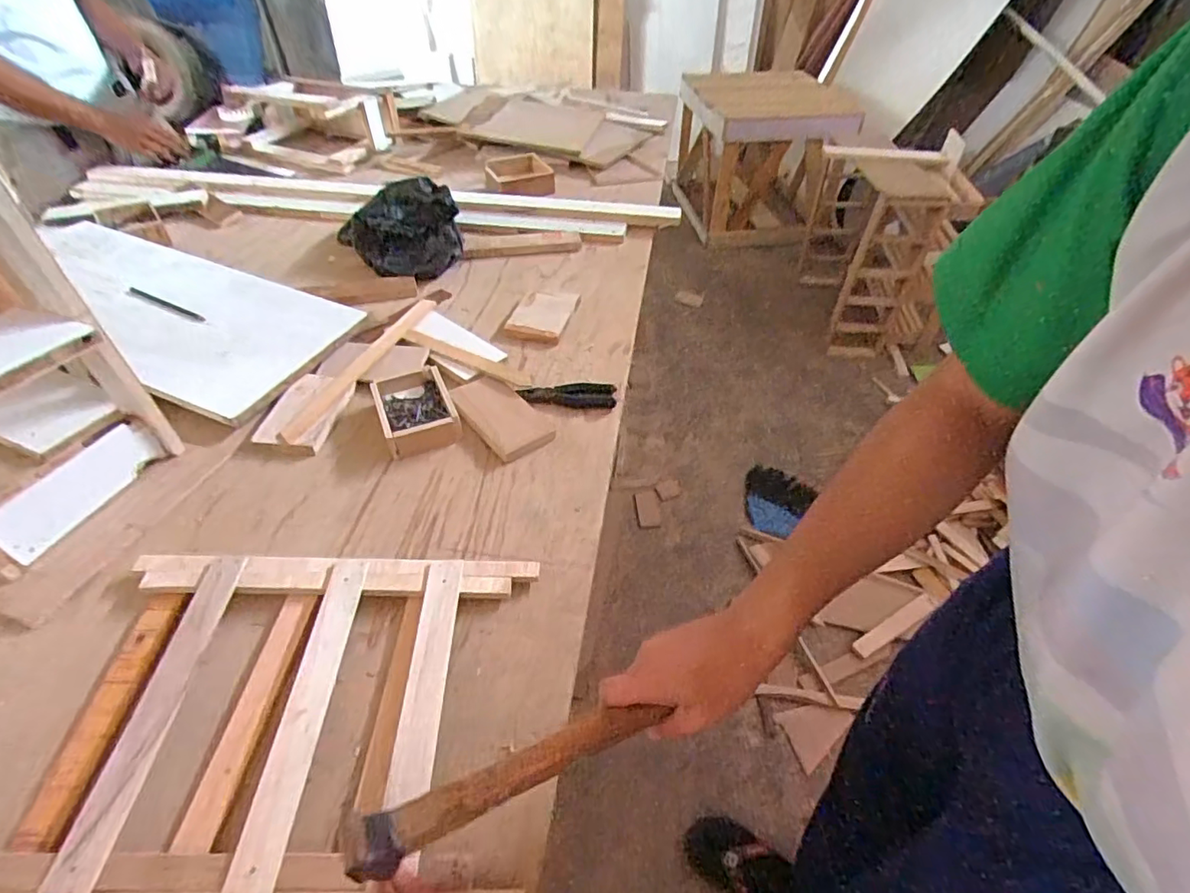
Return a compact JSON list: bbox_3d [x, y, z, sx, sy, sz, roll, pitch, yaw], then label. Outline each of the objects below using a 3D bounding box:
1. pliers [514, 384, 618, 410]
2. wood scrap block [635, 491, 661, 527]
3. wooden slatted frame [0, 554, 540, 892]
[{"bbox_3d":[-0.040,-0.077,0.833,0.137,0.024,0.041,1,46,1],"label":"pliers"},{"bbox_3d":[0.156,0.181,1.644,0.069,0.017,0.133,-5,44,1],"label":"wood scrap block"},{"bbox_3d":[-0.271,0.238,0.516,0.405,0.063,0.307,-3,44,3],"label":"wooden slatted frame"}]

